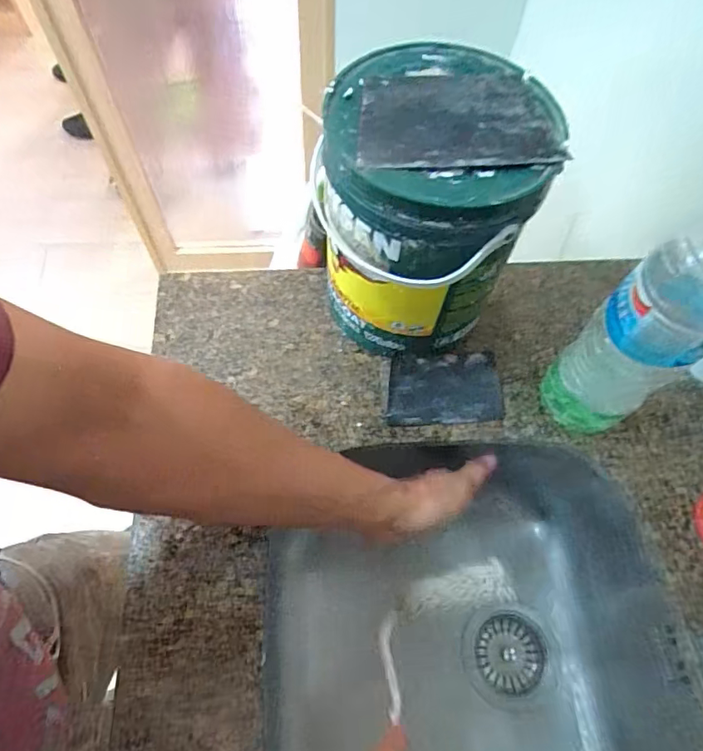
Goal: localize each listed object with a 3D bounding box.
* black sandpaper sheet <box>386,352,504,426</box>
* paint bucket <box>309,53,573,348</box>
[{"bbox_3d":[0.090,0.012,0.501,0.109,0.016,0.068,-2,63,-3],"label":"black sandpaper sheet"},{"bbox_3d":[0.062,-0.132,0.461,0.162,0.217,0.159,1,63,-2],"label":"paint bucket"}]

